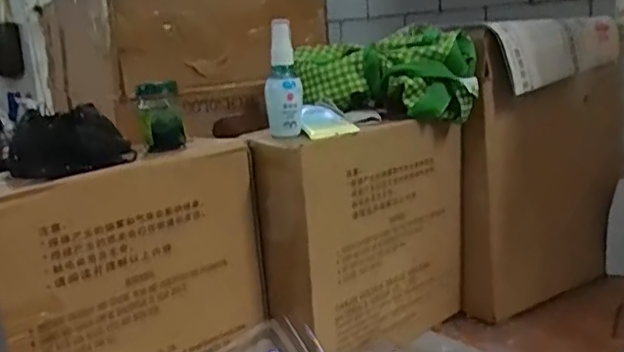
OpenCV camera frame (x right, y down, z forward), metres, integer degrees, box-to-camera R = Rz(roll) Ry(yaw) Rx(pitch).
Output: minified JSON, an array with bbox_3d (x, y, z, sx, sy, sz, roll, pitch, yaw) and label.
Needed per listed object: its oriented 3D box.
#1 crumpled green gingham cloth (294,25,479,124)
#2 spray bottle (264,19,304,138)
[{"bbox_3d":[0.089,-0.123,0.773,0.217,0.095,0.088,2,13,21],"label":"crumpled green gingham cloth"},{"bbox_3d":[-0.031,-0.101,0.662,0.038,0.117,0.028,-3,12,-2],"label":"spray bottle"}]

